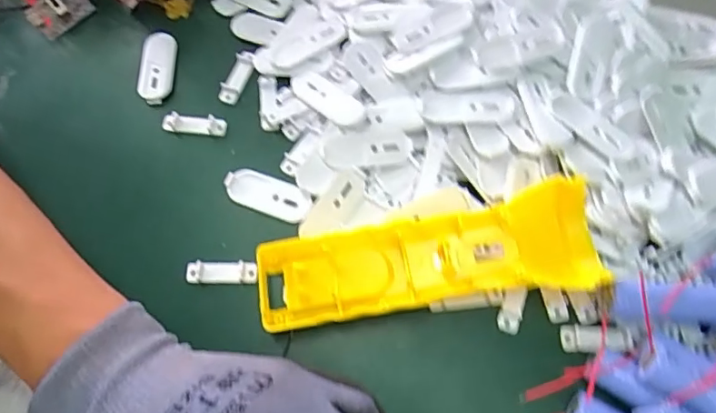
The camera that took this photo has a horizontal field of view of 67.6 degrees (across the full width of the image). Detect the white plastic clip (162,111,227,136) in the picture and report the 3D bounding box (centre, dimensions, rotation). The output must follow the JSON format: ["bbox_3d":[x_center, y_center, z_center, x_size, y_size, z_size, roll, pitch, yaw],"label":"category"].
[{"bbox_3d":[-0.096,-0.048,0.314,0.037,0.008,0.010,6,67,5],"label":"white plastic clip"}]

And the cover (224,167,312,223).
[{"bbox_3d":[-0.049,-0.007,0.294,0.049,0.009,0.021,19,69,11],"label":"cover"}]

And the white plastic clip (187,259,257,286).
[{"bbox_3d":[-0.072,0.034,0.278,0.037,0.004,0.011,-3,66,2],"label":"white plastic clip"}]

